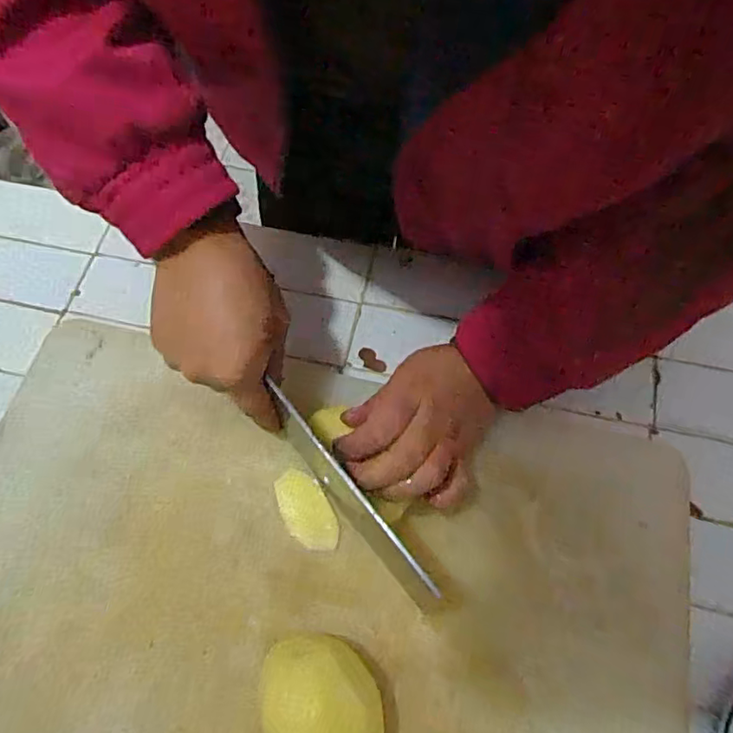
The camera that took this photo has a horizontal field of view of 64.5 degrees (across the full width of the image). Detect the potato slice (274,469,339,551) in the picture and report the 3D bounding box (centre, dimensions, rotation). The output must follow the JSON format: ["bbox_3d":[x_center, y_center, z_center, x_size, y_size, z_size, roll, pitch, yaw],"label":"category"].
[{"bbox_3d":[-0.041,0.098,0.394,0.030,0.012,0.057,-26,68,-11],"label":"potato slice"}]

